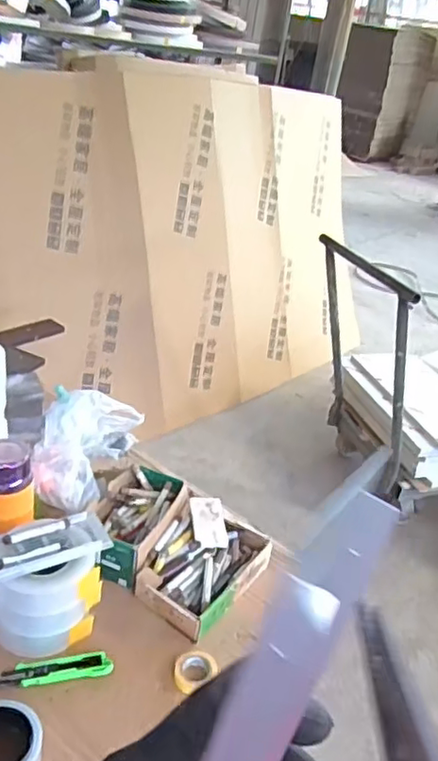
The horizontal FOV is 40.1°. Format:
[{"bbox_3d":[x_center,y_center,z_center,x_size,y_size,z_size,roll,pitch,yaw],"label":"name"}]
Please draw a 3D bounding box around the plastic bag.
[{"bbox_3d":[-0.247,0.114,1.090,0.154,0.105,0.222,11,30,1],"label":"plastic bag"}]

